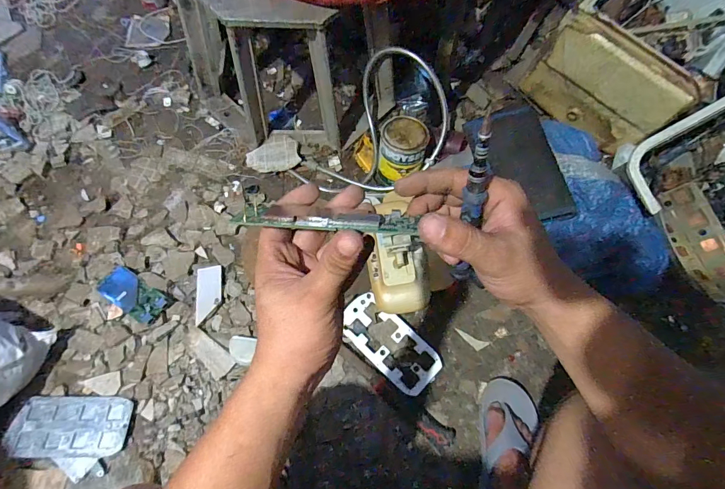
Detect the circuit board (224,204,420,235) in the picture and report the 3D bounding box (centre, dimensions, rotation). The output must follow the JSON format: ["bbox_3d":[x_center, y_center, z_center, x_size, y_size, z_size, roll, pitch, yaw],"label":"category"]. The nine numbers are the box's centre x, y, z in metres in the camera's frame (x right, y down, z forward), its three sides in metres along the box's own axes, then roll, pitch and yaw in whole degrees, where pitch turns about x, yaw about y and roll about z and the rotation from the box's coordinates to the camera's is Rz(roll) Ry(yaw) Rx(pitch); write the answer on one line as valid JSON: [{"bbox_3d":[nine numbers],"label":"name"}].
[{"bbox_3d":[-0.024,-0.016,0.252,0.121,0.011,0.021,1,68,-1],"label":"circuit board"}]

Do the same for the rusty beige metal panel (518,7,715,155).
[{"bbox_3d":[0.505,-0.329,0.800,0.300,0.213,0.044,42,72,13],"label":"rusty beige metal panel"}]

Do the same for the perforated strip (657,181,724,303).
[{"bbox_3d":[0.587,-0.002,0.651,0.077,0.027,0.210,-23,69,27],"label":"perforated strip"}]

